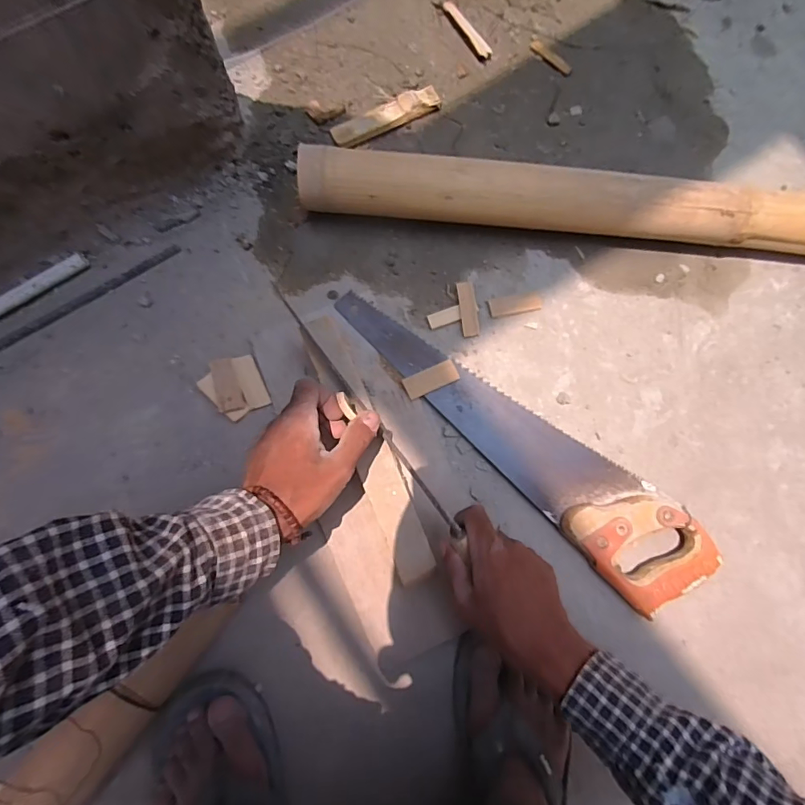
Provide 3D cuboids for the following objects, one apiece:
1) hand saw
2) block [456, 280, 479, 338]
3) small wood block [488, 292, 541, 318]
[{"bbox_3d":[0.130,0.033,0.527,0.482,0.029,0.108,42,81,4],"label":"hand saw"},{"bbox_3d":[0.077,-0.109,0.549,0.020,0.007,0.063,-8,94,4],"label":"block"},{"bbox_3d":[0.136,-0.118,0.563,0.063,0.004,0.023,-12,82,-5],"label":"small wood block"}]

